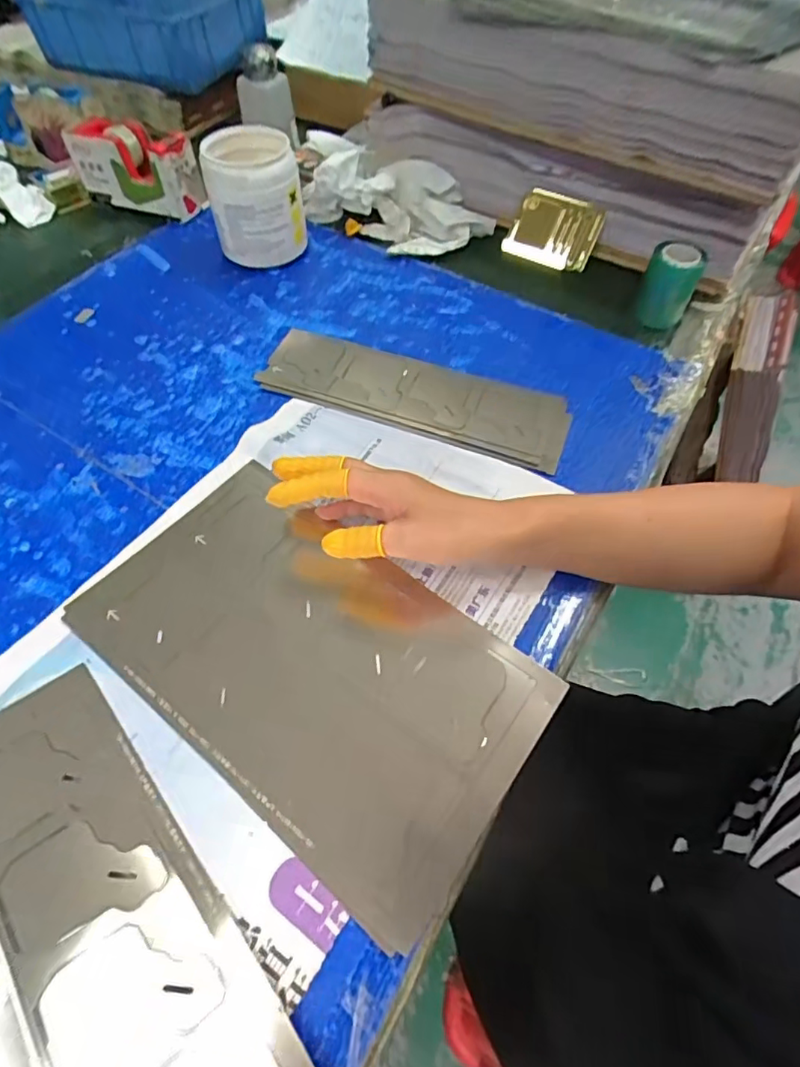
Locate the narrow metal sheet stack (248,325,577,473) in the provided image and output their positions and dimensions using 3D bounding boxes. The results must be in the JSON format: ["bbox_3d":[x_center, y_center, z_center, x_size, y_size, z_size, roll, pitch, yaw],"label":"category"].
[{"bbox_3d":[0.015,-0.132,0.503,0.277,0.011,0.091,18,59,11],"label":"narrow metal sheet stack"}]

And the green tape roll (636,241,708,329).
[{"bbox_3d":[0.264,-0.245,0.538,0.046,0.061,0.040,30,62,17],"label":"green tape roll"}]

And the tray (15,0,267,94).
[{"bbox_3d":[-0.356,-0.706,0.761,0.278,0.082,0.161,21,60,13],"label":"tray"}]

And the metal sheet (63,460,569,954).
[{"bbox_3d":[-0.062,0.078,0.366,0.298,0.008,0.174,34,63,20],"label":"metal sheet"}]

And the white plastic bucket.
[{"bbox_3d":[-0.154,-0.356,0.588,0.092,0.110,0.086,0,57,0],"label":"white plastic bucket"}]

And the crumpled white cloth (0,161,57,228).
[{"bbox_3d":[-0.506,-0.416,0.666,0.168,0.042,0.068,21,59,13],"label":"crumpled white cloth"}]

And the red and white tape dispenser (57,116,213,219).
[{"bbox_3d":[-0.309,-0.429,0.651,0.151,0.078,0.053,18,59,11],"label":"red and white tape dispenser"}]

